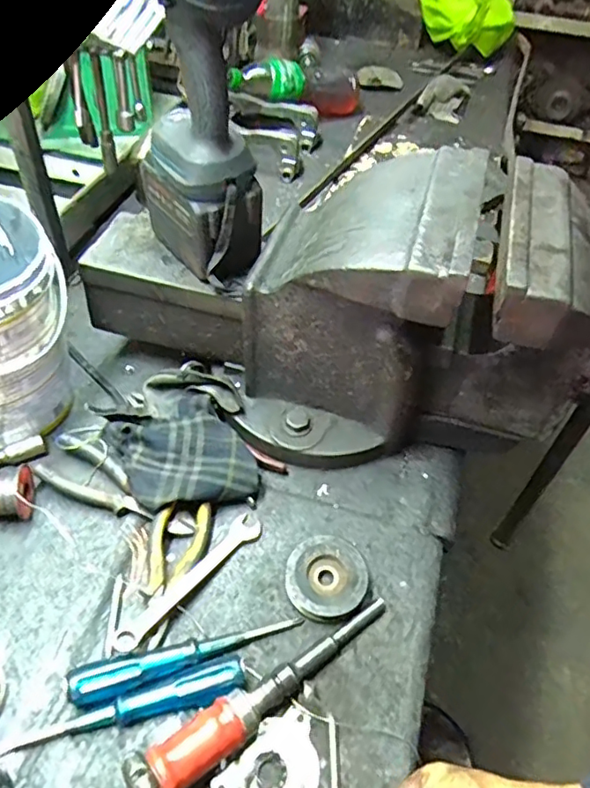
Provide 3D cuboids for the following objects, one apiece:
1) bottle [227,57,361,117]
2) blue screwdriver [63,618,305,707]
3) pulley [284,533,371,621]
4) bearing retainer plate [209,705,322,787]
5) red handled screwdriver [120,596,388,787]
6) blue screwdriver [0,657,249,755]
[{"bbox_3d":[0.009,-0.575,1.062,0.275,0.076,0.057,-5,49,-27],"label":"bottle"},{"bbox_3d":[-0.087,0.221,0.473,0.192,0.033,0.026,-10,52,-13],"label":"blue screwdriver"},{"bbox_3d":[0.029,0.171,0.528,0.074,0.024,0.075,2,50,-3],"label":"pulley"},{"bbox_3d":[-0.010,0.297,0.438,0.074,0.006,0.085,36,56,23],"label":"bearing retainer plate"},{"bbox_3d":[-0.021,0.236,0.461,0.238,0.047,0.043,-30,59,-27],"label":"red handled screwdriver"},{"bbox_3d":[-0.133,0.252,0.448,0.194,0.022,0.023,-13,52,-15],"label":"blue screwdriver"}]

